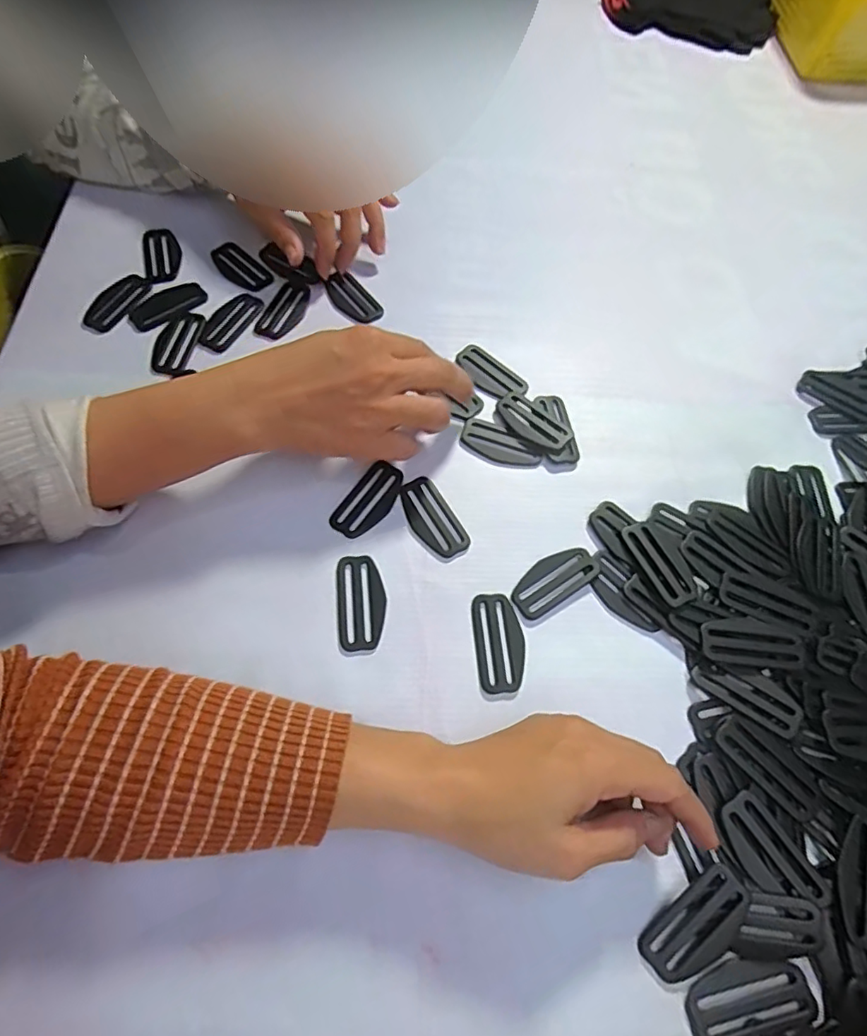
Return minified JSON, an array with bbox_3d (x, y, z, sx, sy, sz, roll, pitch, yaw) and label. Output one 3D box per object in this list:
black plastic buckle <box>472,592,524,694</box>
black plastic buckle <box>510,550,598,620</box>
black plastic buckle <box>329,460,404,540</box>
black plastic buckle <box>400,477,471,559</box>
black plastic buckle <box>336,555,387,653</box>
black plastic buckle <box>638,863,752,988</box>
[{"bbox_3d":[0.040,0.075,0.339,0.029,0.004,0.058,-3,63,-5],"label":"black plastic buckle"},{"bbox_3d":[0.077,0.039,0.356,0.059,0.004,0.028,-30,69,-17],"label":"black plastic buckle"},{"bbox_3d":[-0.043,-0.012,0.374,0.029,0.004,0.057,28,65,10],"label":"black plastic buckle"},{"bbox_3d":[0.000,0.000,0.373,0.030,0.004,0.058,-28,68,-16],"label":"black plastic buckle"},{"bbox_3d":[-0.044,0.051,0.344,0.029,0.004,0.060,-4,63,-5],"label":"black plastic buckle"},{"bbox_3d":[0.131,0.203,0.277,0.060,0.004,0.029,-41,71,-6],"label":"black plastic buckle"}]

